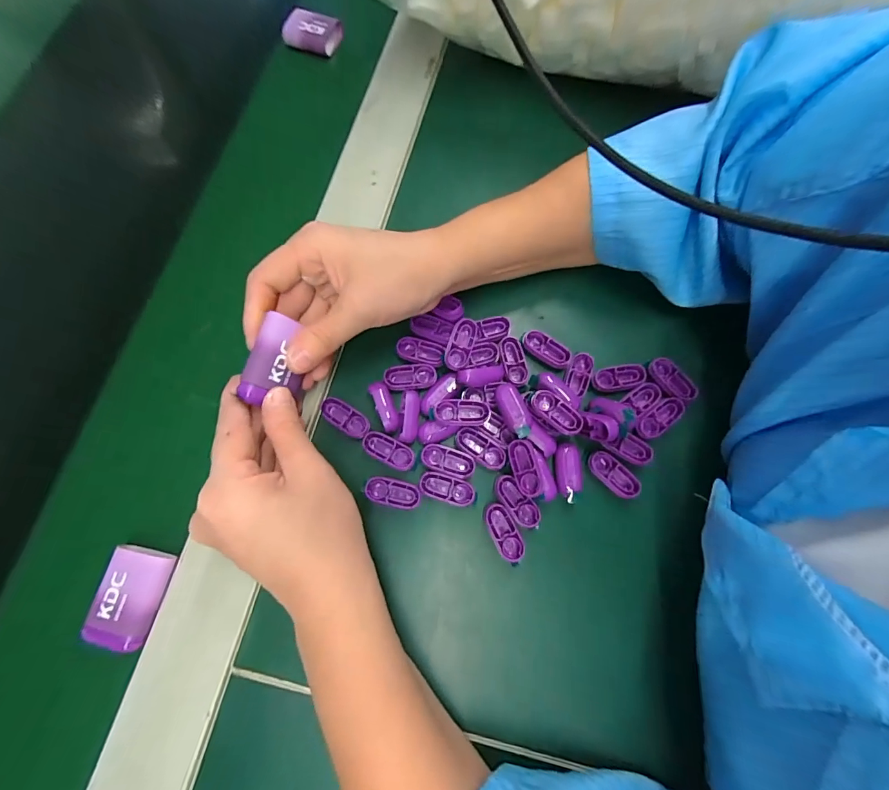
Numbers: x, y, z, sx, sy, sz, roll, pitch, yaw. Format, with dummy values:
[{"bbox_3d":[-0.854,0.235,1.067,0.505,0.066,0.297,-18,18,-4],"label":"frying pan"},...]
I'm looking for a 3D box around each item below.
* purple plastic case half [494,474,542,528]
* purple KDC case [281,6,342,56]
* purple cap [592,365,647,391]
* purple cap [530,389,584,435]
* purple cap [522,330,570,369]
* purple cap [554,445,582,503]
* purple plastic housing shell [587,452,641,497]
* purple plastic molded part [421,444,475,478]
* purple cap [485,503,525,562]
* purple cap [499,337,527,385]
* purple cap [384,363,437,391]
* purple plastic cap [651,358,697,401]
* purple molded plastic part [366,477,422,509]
[{"bbox_3d":[0.044,0.063,0.248,0.015,0.006,0.033,-40,76,-11],"label":"purple plastic case half"},{"bbox_3d":[-0.119,-0.323,0.369,0.050,0.016,0.028,16,73,5],"label":"purple KDC case"},{"bbox_3d":[0.115,-0.012,0.273,0.032,0.006,0.015,-9,73,-3],"label":"purple cap"},{"bbox_3d":[0.069,0.011,0.258,0.034,0.012,0.015,37,76,11],"label":"purple cap"},{"bbox_3d":[0.069,-0.031,0.280,0.033,0.007,0.014,30,75,9],"label":"purple cap"},{"bbox_3d":[0.076,0.048,0.257,0.013,0.010,0.034,4,72,2],"label":"purple cap"},{"bbox_3d":[0.105,0.049,0.258,0.033,0.004,0.016,43,77,12],"label":"purple plastic housing shell"},{"bbox_3d":[0.002,0.042,0.260,0.033,0.011,0.016,17,73,5],"label":"purple plastic molded part"},{"bbox_3d":[0.036,0.082,0.249,0.015,0.010,0.033,-26,74,-8],"label":"purple cap"},{"bbox_3d":[0.046,-0.023,0.277,0.014,0.007,0.032,-16,73,-5],"label":"purple cap"},{"bbox_3d":[-0.022,-0.012,0.272,0.033,0.006,0.017,-11,73,-3],"label":"purple cap"},{"bbox_3d":[0.151,-0.011,0.275,0.013,0.006,0.033,-36,76,-10],"label":"purple plastic cap"},{"bbox_3d":[-0.031,0.058,0.249,0.032,0.004,0.016,13,73,4],"label":"purple molded plastic part"}]

